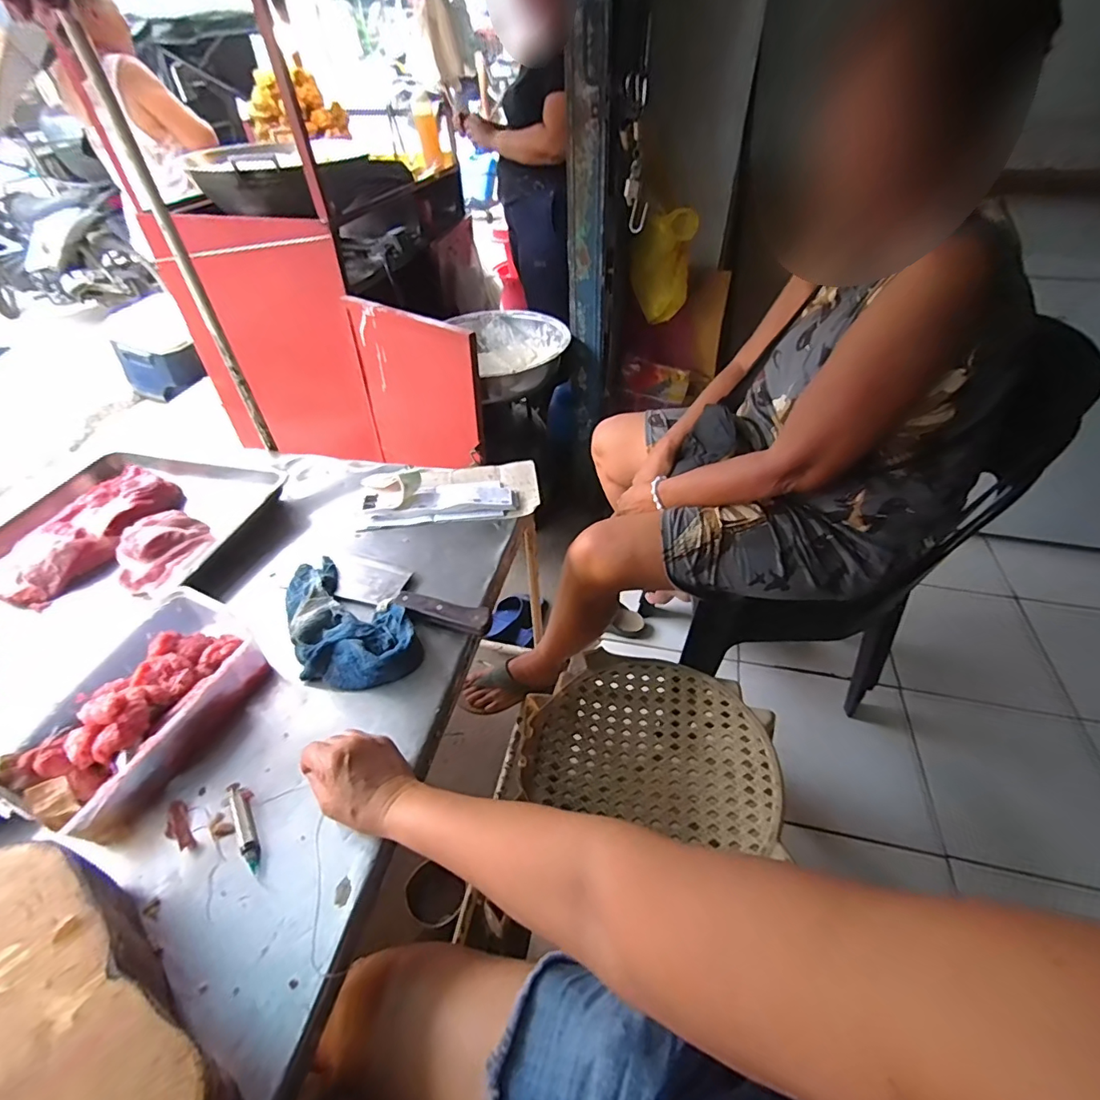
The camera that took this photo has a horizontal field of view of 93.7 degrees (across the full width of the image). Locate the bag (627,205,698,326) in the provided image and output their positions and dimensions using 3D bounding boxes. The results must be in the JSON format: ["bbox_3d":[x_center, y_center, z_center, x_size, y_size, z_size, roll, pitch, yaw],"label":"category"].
[{"bbox_3d":[0.314,-0.788,1.462,0.178,0.280,0.067,3,44,5],"label":"bag"}]

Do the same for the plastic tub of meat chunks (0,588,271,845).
[{"bbox_3d":[-0.447,0.169,0.568,0.164,0.086,0.249,16,46,18],"label":"plastic tub of meat chunks"}]

